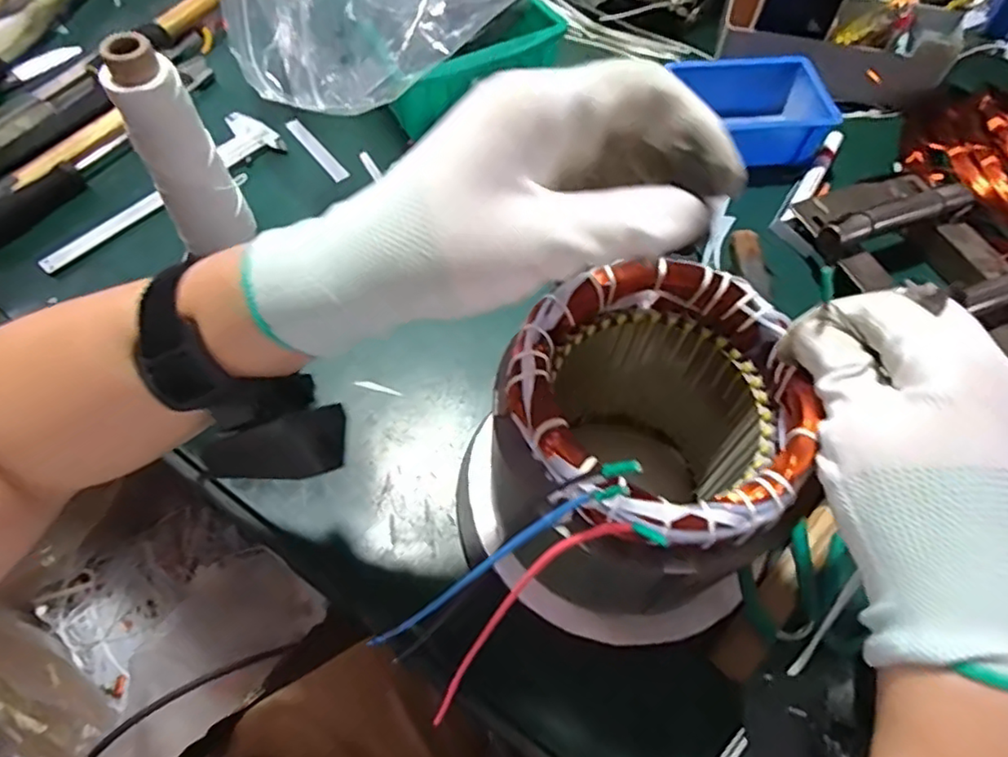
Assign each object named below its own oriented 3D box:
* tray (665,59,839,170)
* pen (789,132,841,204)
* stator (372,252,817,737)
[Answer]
[{"bbox_3d":[0.239,-0.265,0.614,0.152,0.050,0.109,1,61,-1],"label":"tray"},{"bbox_3d":[0.299,-0.198,0.588,0.015,0.018,0.133,31,64,15],"label":"pen"},{"bbox_3d":[0.071,0.035,0.335,0.130,0.150,0.131,28,64,14],"label":"stator"}]

